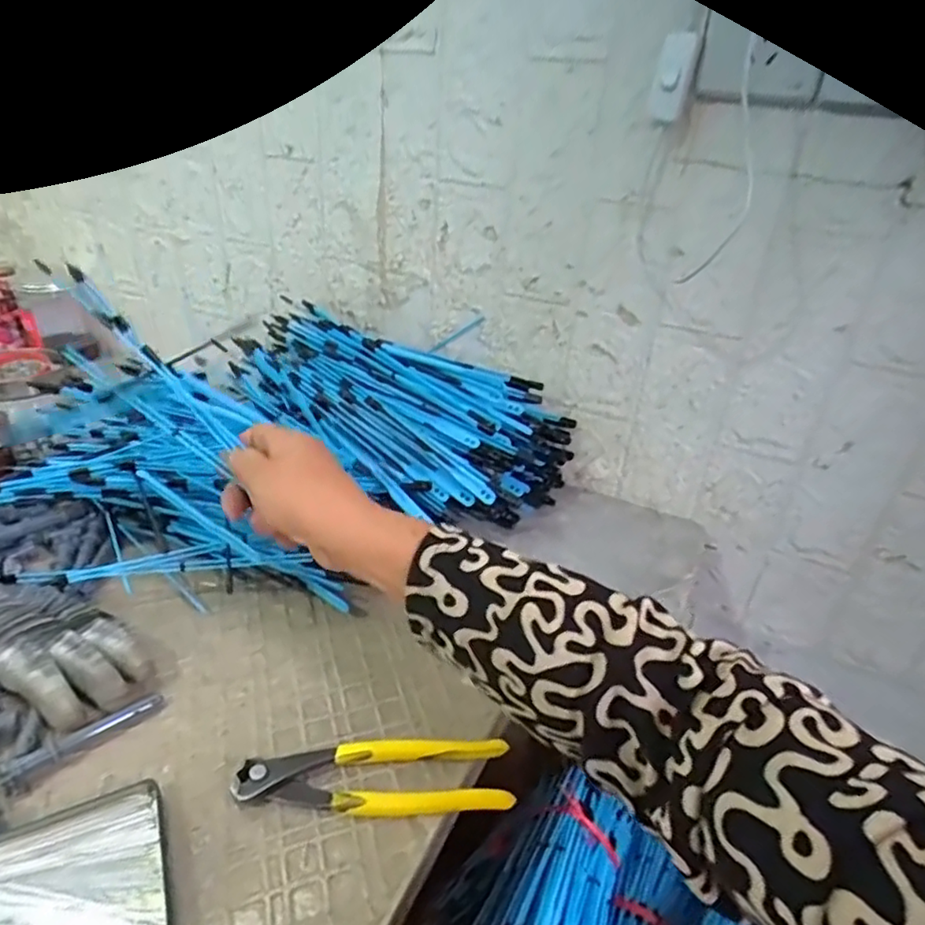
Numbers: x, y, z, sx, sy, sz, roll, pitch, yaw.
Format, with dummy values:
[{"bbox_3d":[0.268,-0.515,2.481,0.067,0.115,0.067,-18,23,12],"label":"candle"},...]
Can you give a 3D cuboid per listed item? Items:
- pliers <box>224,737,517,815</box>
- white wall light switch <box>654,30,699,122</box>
[{"bbox_3d":[-0.054,0.196,0.385,0.164,0.016,0.045,1,30,-6],"label":"pliers"},{"bbox_3d":[0.161,-0.291,0.470,0.023,0.055,0.014,9,31,7],"label":"white wall light switch"}]

